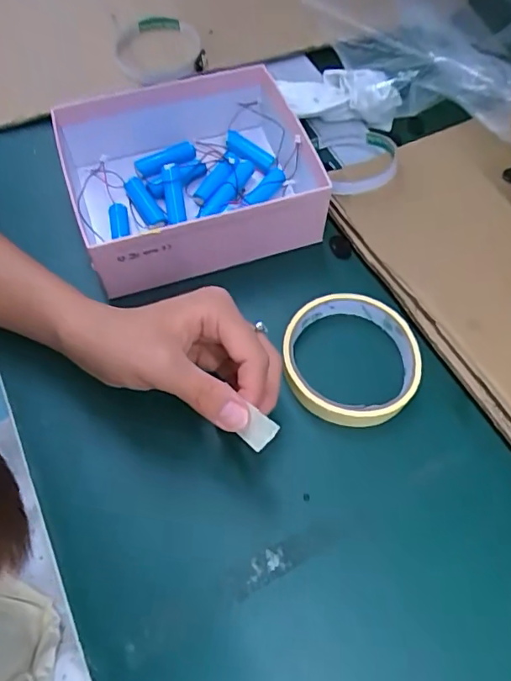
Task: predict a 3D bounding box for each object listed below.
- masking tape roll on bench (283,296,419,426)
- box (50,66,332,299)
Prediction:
[{"bbox_3d":[0.062,0.010,0.348,0.086,0.019,0.088,1,62,-2],"label":"masking tape roll on bench"},{"bbox_3d":[-0.047,-0.125,0.404,0.171,0.061,0.150,-15,63,-10],"label":"box"}]

